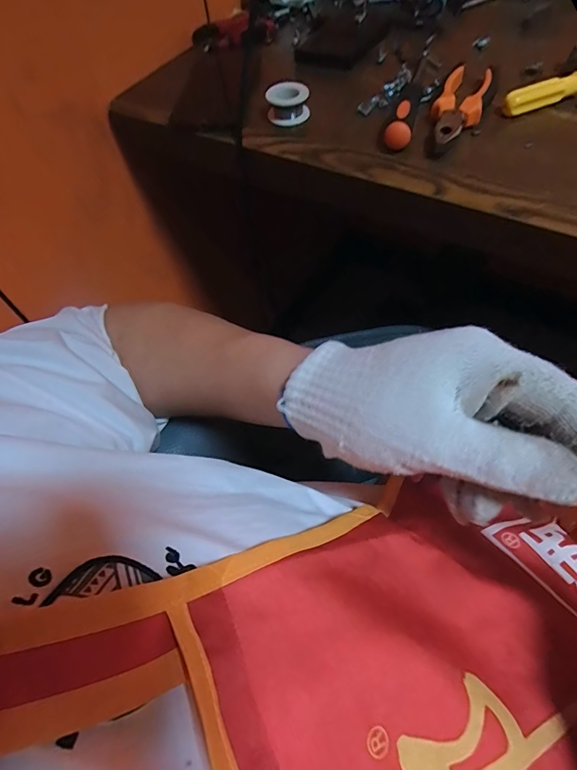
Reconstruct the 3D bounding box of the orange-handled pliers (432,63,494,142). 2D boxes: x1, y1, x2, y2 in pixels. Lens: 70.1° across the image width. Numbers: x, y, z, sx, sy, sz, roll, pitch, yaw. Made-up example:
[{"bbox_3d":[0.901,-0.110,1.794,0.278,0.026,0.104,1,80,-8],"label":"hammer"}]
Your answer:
[{"bbox_3d":[0.159,-0.259,0.386,0.042,0.021,0.130,19,62,17],"label":"orange-handled pliers"}]

